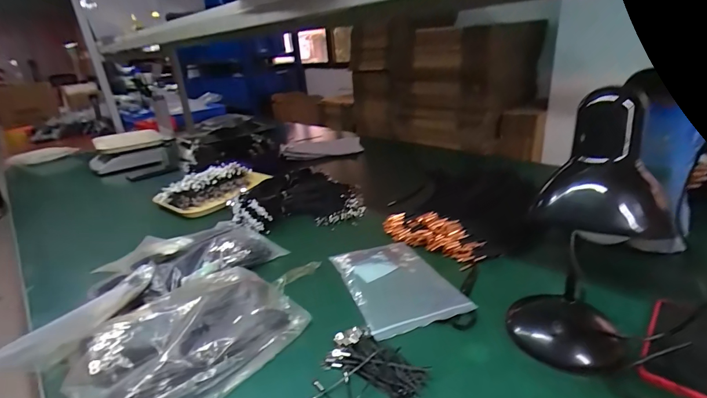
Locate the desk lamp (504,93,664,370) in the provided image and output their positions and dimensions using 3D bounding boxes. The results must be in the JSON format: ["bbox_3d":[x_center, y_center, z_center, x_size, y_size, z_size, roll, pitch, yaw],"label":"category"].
[{"bbox_3d":[0.239,0.046,0.399,0.126,0.313,0.191,10,26,33],"label":"desk lamp"}]

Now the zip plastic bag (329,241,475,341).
[{"bbox_3d":[0.069,0.137,0.611,0.156,0.011,0.221,-11,23,-16],"label":"zip plastic bag"}]

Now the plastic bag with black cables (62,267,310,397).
[{"bbox_3d":[-0.225,0.186,0.489,0.193,0.061,0.277,13,28,37],"label":"plastic bag with black cables"}]

